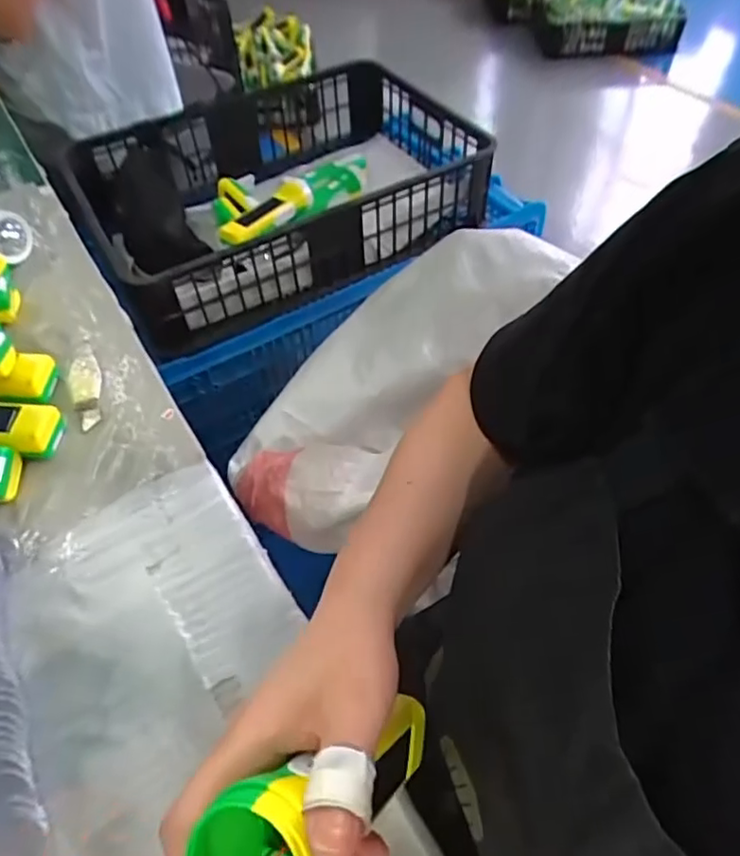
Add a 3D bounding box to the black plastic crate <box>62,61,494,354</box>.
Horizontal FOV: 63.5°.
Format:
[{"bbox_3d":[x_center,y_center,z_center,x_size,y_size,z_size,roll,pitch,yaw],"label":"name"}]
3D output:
[{"bbox_3d":[-0.134,-0.401,0.965,0.600,0.150,0.418,-26,57,-15],"label":"black plastic crate"}]

